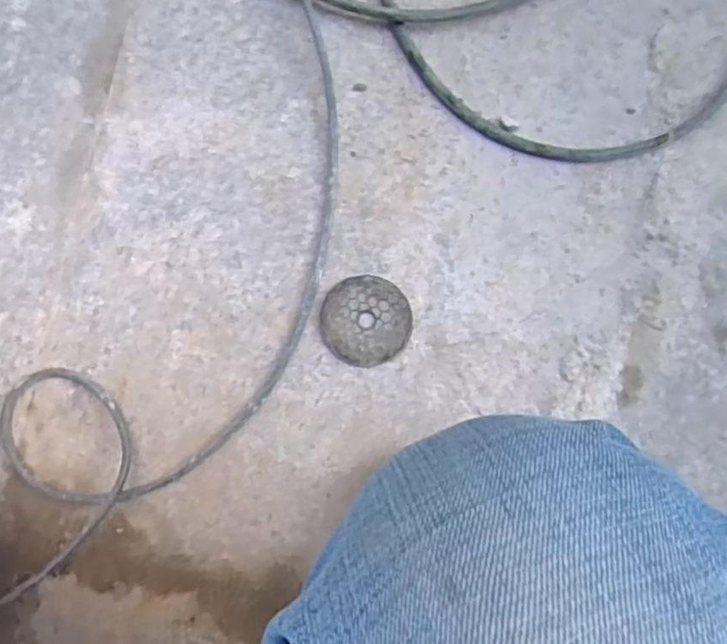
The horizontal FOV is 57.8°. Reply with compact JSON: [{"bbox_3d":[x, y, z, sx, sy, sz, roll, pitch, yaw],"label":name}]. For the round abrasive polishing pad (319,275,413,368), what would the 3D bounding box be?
[{"bbox_3d":[0.002,0.000,0.509,0.068,0.006,0.068,0,97,1],"label":"round abrasive polishing pad"}]

